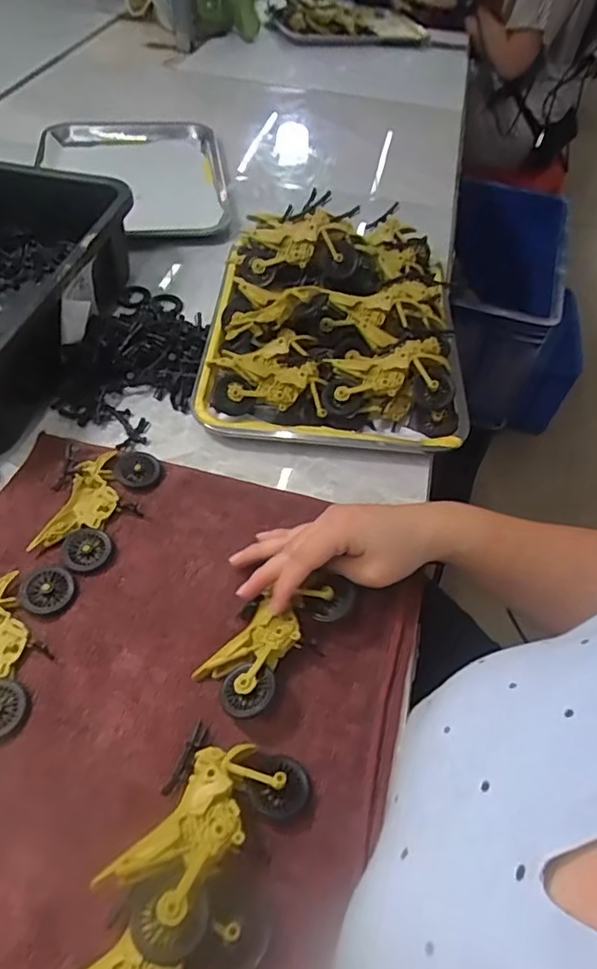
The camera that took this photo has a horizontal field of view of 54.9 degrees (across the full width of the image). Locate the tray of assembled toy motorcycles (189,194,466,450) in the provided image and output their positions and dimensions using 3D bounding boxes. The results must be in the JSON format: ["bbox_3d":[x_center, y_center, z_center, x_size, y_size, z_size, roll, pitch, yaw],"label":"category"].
[{"bbox_3d":[0.040,-0.190,0.594,0.255,0.094,0.329,5,51,0],"label":"tray of assembled toy motorcycles"}]

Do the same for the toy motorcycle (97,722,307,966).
[{"bbox_3d":[-0.055,0.194,0.315,0.066,0.037,0.103,24,54,15],"label":"toy motorcycle"}]

